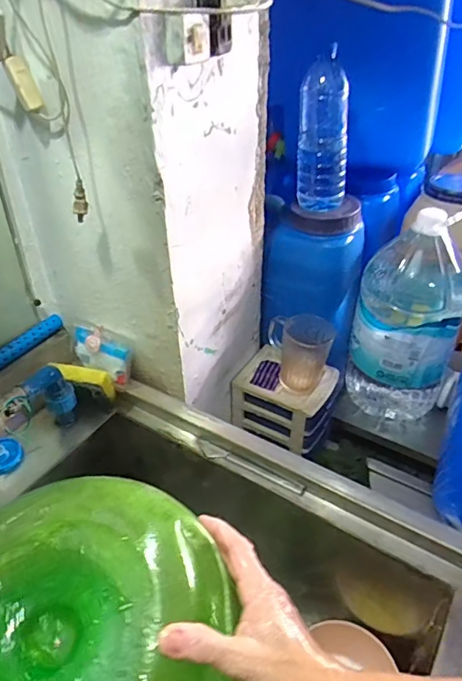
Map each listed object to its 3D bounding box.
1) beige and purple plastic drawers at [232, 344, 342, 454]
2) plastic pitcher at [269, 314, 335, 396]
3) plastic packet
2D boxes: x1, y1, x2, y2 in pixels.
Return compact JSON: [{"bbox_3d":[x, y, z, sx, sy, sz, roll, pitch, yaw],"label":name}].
[{"bbox_3d":[0.104,0.117,0.945,0.173,0.115,0.130,17,41,21],"label":"beige and purple plastic drawers"},{"bbox_3d":[0.121,0.025,0.877,0.112,0.114,0.080,5,38,8],"label":"plastic pitcher"},{"bbox_3d":[-0.205,0.018,0.771,0.105,0.073,0.026,18,18,20],"label":"plastic packet"}]

